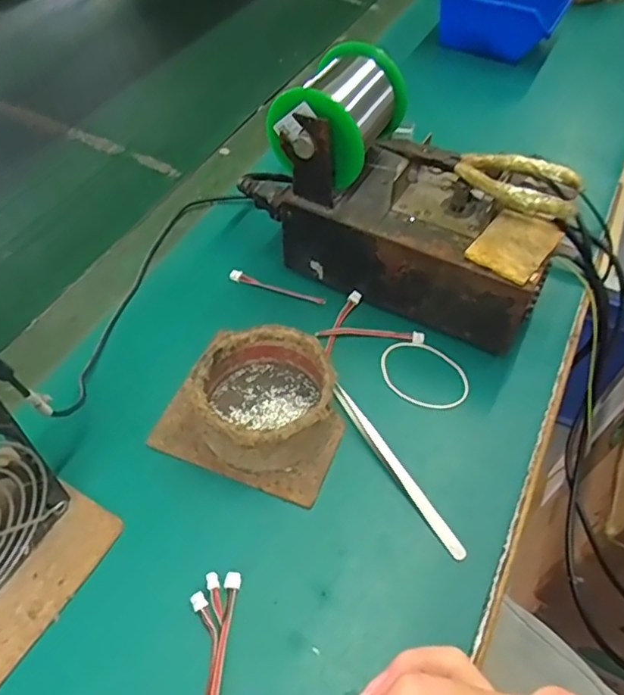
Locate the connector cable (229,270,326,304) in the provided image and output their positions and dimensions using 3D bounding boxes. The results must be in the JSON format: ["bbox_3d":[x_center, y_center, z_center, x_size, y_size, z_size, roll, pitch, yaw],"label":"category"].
[{"bbox_3d":[-0.026,-0.046,0.444,0.076,0.004,0.008,20,55,11],"label":"connector cable"}]

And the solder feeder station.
[{"bbox_3d":[0.064,-0.109,0.415,0.222,0.126,0.106,25,56,14],"label":"solder feeder station"}]

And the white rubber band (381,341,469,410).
[{"bbox_3d":[0.077,0.018,0.399,0.062,0.005,0.050,38,59,24],"label":"white rubber band"}]

